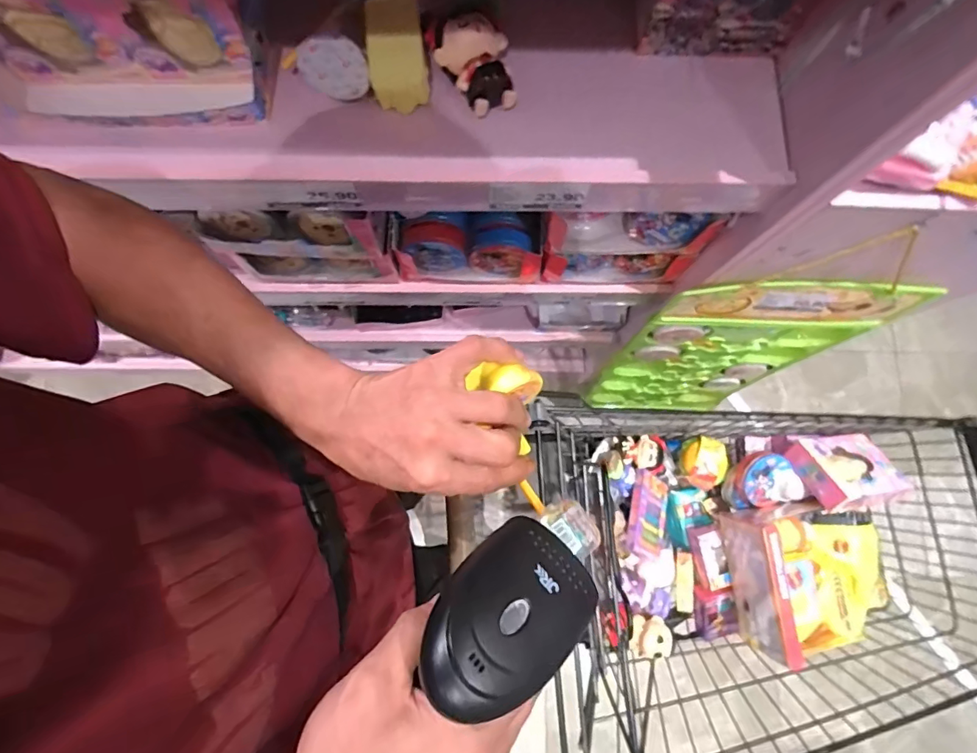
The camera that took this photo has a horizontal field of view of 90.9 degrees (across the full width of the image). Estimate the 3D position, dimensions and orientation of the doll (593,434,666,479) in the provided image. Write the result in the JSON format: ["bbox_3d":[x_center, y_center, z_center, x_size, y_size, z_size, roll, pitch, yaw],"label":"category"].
[{"bbox_3d":[0.260,0.144,0.873,0.129,0.038,0.071,-5,78,-3],"label":"doll"}]

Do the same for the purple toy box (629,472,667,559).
[{"bbox_3d":[0.281,0.241,0.844,0.027,0.091,0.137,-4,62,43],"label":"purple toy box"}]

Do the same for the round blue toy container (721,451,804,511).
[{"bbox_3d":[0.466,0.181,0.818,0.110,0.070,0.110,0,95,-2],"label":"round blue toy container"}]

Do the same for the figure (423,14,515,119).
[{"bbox_3d":[-0.016,-0.282,0.434,0.073,0.048,0.083,-8,79,-3],"label":"figure"}]

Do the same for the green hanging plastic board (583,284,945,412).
[{"bbox_3d":[0.402,-0.019,0.909,0.335,0.671,0.019,1,75,4],"label":"green hanging plastic board"}]

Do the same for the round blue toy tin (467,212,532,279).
[{"bbox_3d":[0.014,-0.184,0.676,0.083,0.068,0.063,5,78,0],"label":"round blue toy tin"}]

